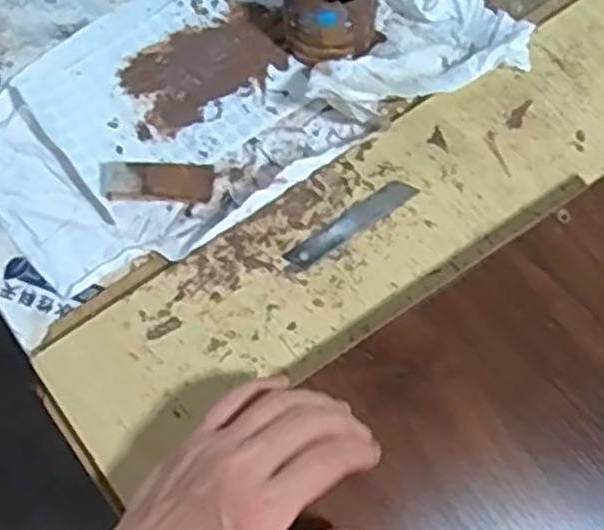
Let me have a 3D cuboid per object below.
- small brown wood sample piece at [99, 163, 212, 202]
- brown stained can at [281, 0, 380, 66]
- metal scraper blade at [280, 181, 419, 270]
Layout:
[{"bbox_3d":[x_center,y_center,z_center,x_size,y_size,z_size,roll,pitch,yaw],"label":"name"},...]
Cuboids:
[{"bbox_3d":[-0.098,-0.056,0.521,0.074,0.017,0.026,-1,71,-4],"label":"small brown wood sample piece"},{"bbox_3d":[0.019,-0.184,0.541,0.067,0.071,0.066,1,71,-3],"label":"brown stained can"},{"bbox_3d":[0.034,-0.028,0.515,0.099,0.004,0.018,-34,76,-14],"label":"metal scraper blade"}]

